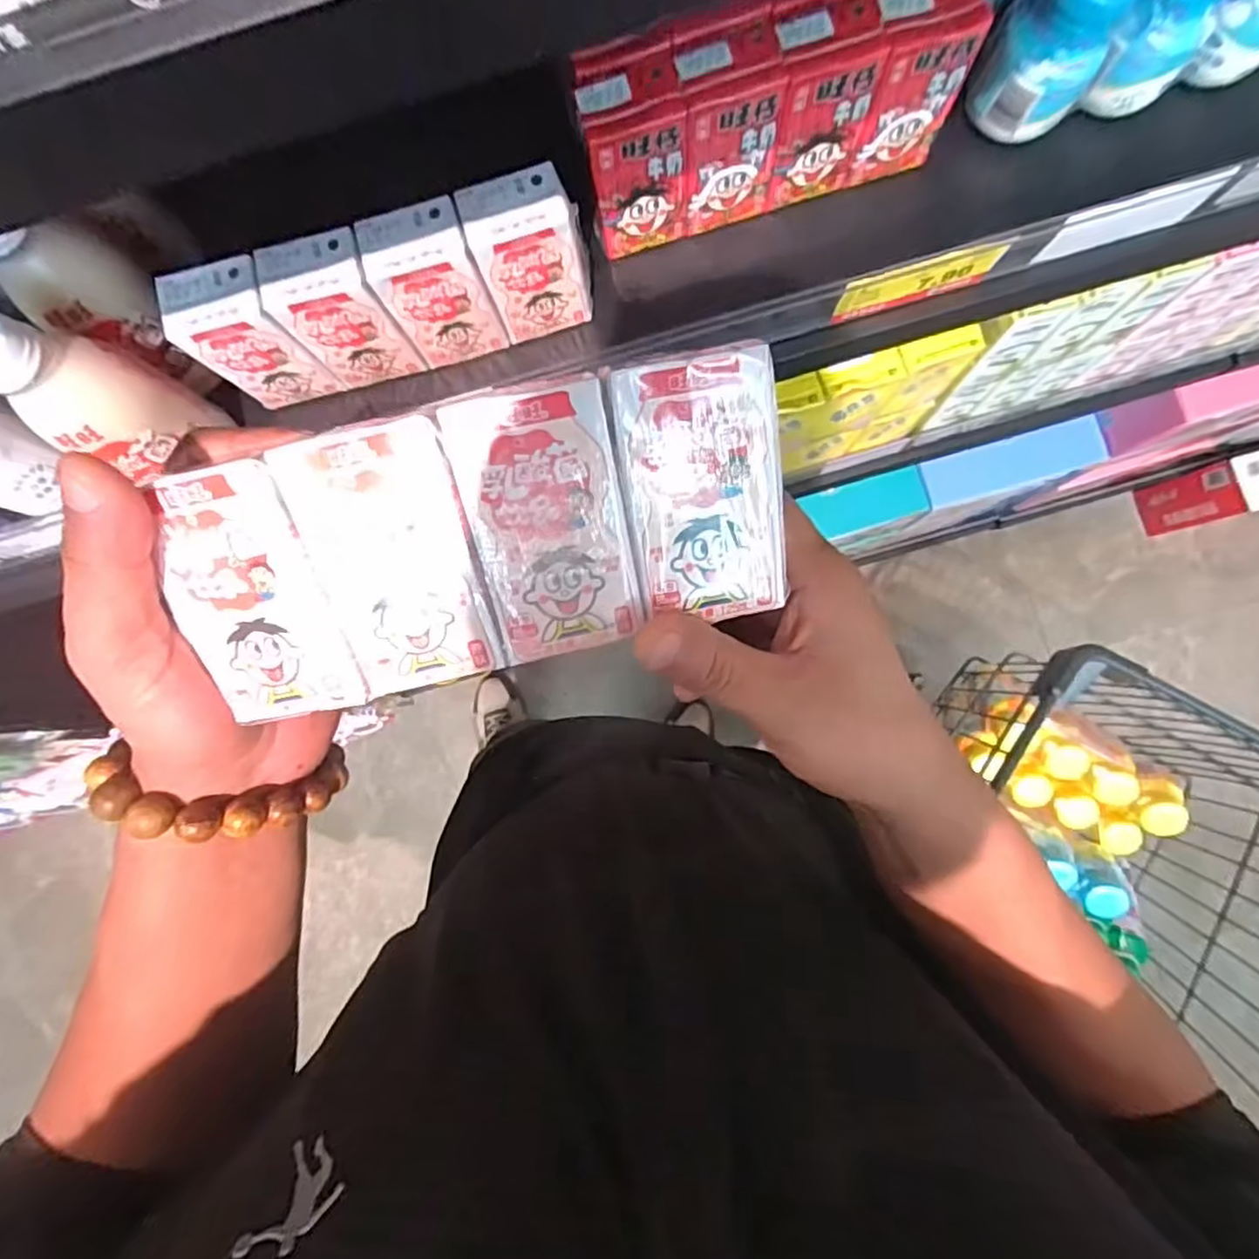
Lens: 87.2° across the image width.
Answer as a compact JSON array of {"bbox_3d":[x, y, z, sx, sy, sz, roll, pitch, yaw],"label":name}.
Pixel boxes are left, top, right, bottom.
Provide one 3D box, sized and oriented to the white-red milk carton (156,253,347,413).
[{"bbox_3d":[-0.198,-0.155,0.352,0.050,0.080,0.035,-8,85,3],"label":"white-red milk carton"}]

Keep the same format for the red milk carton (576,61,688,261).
[{"bbox_3d":[0.003,-0.242,0.350,0.048,0.082,0.030,-15,85,2],"label":"red milk carton"}]

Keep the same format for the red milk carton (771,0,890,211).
[{"bbox_3d":[0.095,-0.271,0.344,0.048,0.081,0.038,-19,85,2],"label":"red milk carton"}]

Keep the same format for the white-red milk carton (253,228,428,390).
[{"bbox_3d":[-0.150,-0.165,0.351,0.050,0.079,0.033,-16,85,2],"label":"white-red milk carton"}]

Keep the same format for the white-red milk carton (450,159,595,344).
[{"bbox_3d":[-0.050,-0.195,0.348,0.052,0.081,0.035,-15,85,2],"label":"white-red milk carton"}]

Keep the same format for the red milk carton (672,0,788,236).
[{"bbox_3d":[0.049,-0.265,0.347,0.048,0.082,0.050,-13,85,3],"label":"red milk carton"}]

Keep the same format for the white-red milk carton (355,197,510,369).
[{"bbox_3d":[-0.101,-0.179,0.351,0.049,0.080,0.032,-16,85,2],"label":"white-red milk carton"}]

